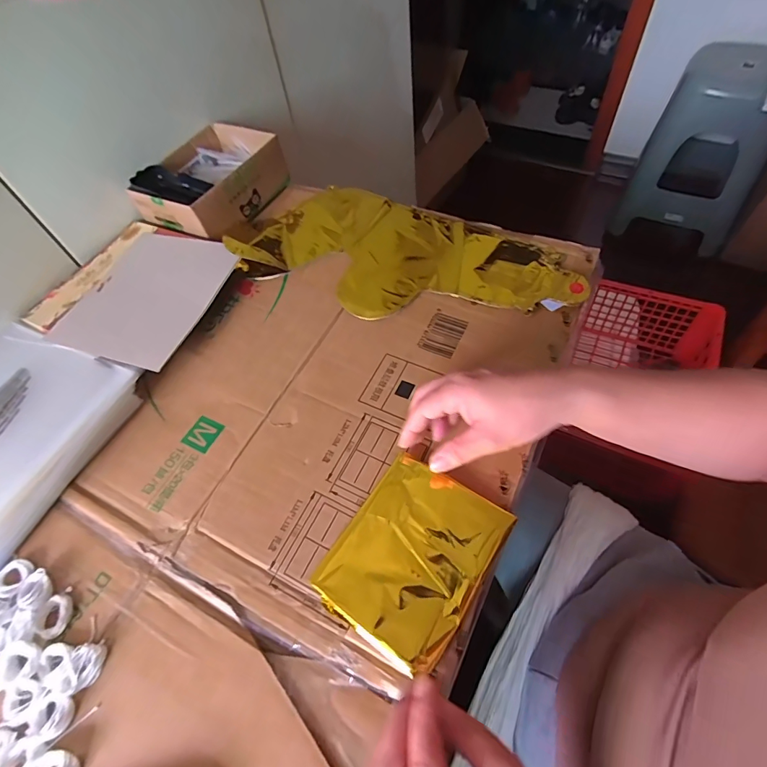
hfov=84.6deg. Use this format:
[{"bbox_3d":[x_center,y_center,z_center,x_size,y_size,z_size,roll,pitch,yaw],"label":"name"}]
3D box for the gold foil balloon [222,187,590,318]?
[{"bbox_3d":[0.028,-0.159,0.518,0.397,0.028,0.197,19,61,17],"label":"gold foil balloon"}]

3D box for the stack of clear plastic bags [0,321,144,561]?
[{"bbox_3d":[-0.394,0.044,0.423,0.225,0.028,0.212,19,62,16],"label":"stack of clear plastic bags"}]

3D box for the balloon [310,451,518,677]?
[{"bbox_3d":[0.024,0.137,0.342,0.110,0.012,0.138,29,65,20],"label":"balloon"}]

